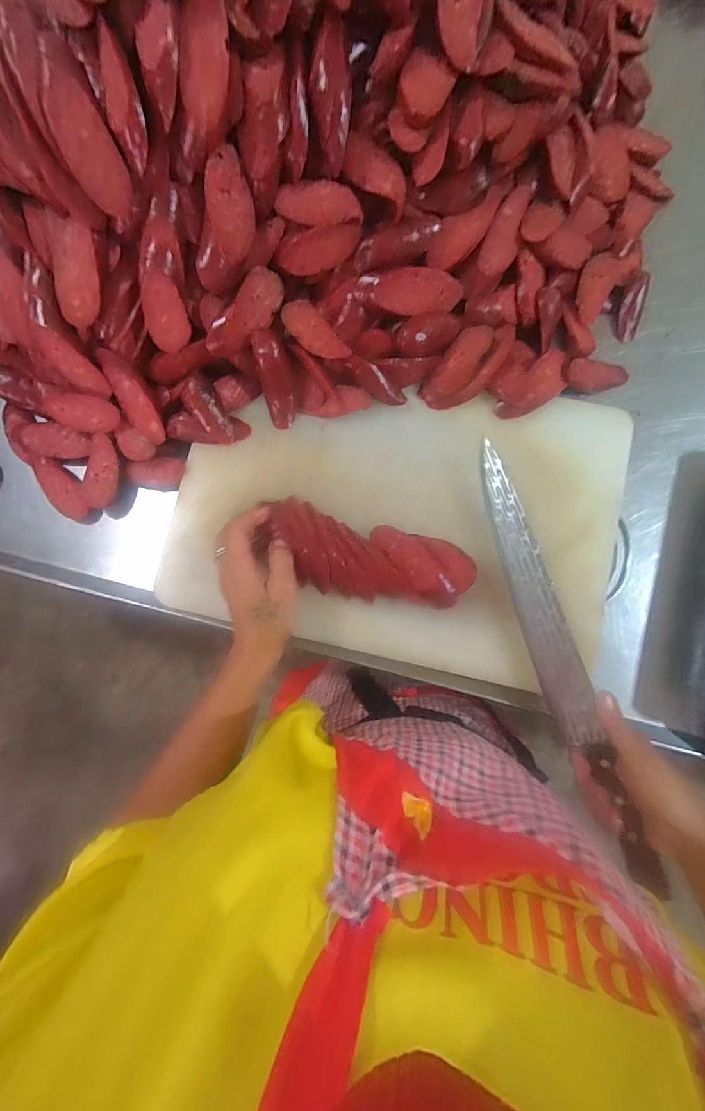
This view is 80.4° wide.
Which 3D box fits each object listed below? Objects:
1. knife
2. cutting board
[{"bbox_3d":[0.187,0.092,0.377,0.038,0.026,0.399,-18,83,3],"label":"knife"},{"bbox_3d":[0.038,-0.040,0.417,0.434,0.031,0.274,10,85,6],"label":"cutting board"}]

